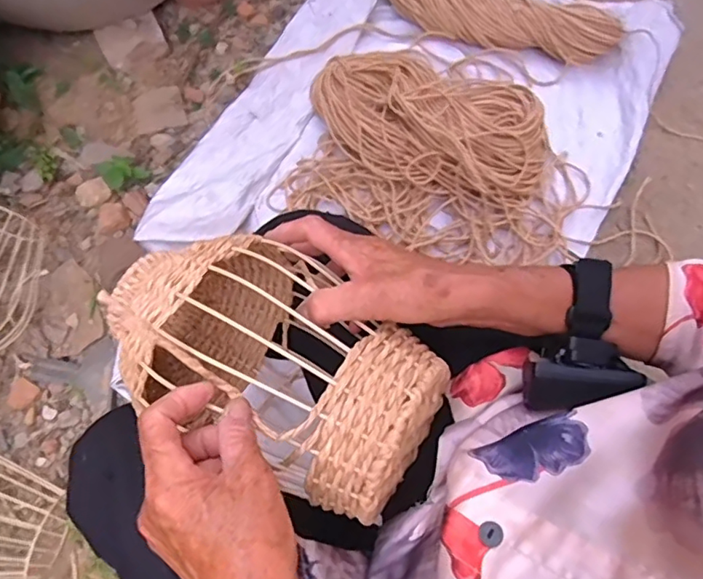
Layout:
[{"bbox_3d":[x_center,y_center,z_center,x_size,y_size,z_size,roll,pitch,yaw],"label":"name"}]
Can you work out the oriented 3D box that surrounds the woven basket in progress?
[{"bbox_3d":[-0.061,0.049,0.402,0.249,0.155,0.138,27,67,41],"label":"woven basket in progress"}]

